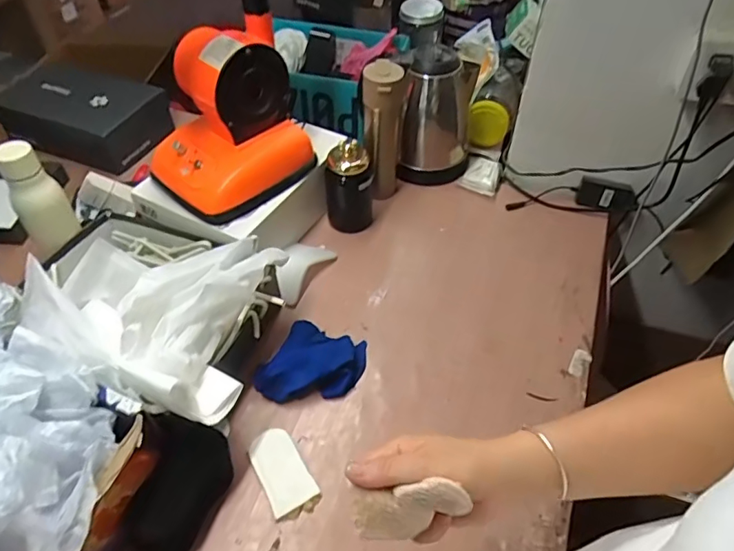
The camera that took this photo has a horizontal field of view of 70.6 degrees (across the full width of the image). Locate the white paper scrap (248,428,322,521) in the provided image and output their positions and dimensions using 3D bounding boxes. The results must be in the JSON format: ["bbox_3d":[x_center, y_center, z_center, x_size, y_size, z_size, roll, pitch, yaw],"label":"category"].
[{"bbox_3d":[-0.101,0.236,0.623,0.054,0.012,0.106,-24,53,-20],"label":"white paper scrap"}]

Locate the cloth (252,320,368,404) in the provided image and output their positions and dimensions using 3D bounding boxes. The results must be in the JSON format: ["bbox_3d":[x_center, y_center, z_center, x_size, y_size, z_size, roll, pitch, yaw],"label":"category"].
[{"bbox_3d":[-0.076,0.119,0.711,0.136,0.046,0.119,13,50,11],"label":"cloth"}]

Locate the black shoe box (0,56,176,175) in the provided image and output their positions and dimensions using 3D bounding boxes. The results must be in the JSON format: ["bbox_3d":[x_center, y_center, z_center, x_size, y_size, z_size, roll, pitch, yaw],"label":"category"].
[{"bbox_3d":[-0.574,-0.331,1.048,0.291,0.113,0.180,17,51,14],"label":"black shoe box"}]

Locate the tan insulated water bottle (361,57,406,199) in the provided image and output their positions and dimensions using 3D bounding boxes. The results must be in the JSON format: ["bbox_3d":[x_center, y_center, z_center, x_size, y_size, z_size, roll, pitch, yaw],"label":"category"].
[{"bbox_3d":[0.026,-0.237,0.884,0.068,0.236,0.074,-3,49,-2],"label":"tan insulated water bottle"}]

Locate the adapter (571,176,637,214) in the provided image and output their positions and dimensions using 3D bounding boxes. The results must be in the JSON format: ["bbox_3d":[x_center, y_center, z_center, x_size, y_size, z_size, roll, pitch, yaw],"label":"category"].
[{"bbox_3d":[0.422,-0.142,0.918,0.101,0.054,0.024,17,51,14],"label":"adapter"}]

